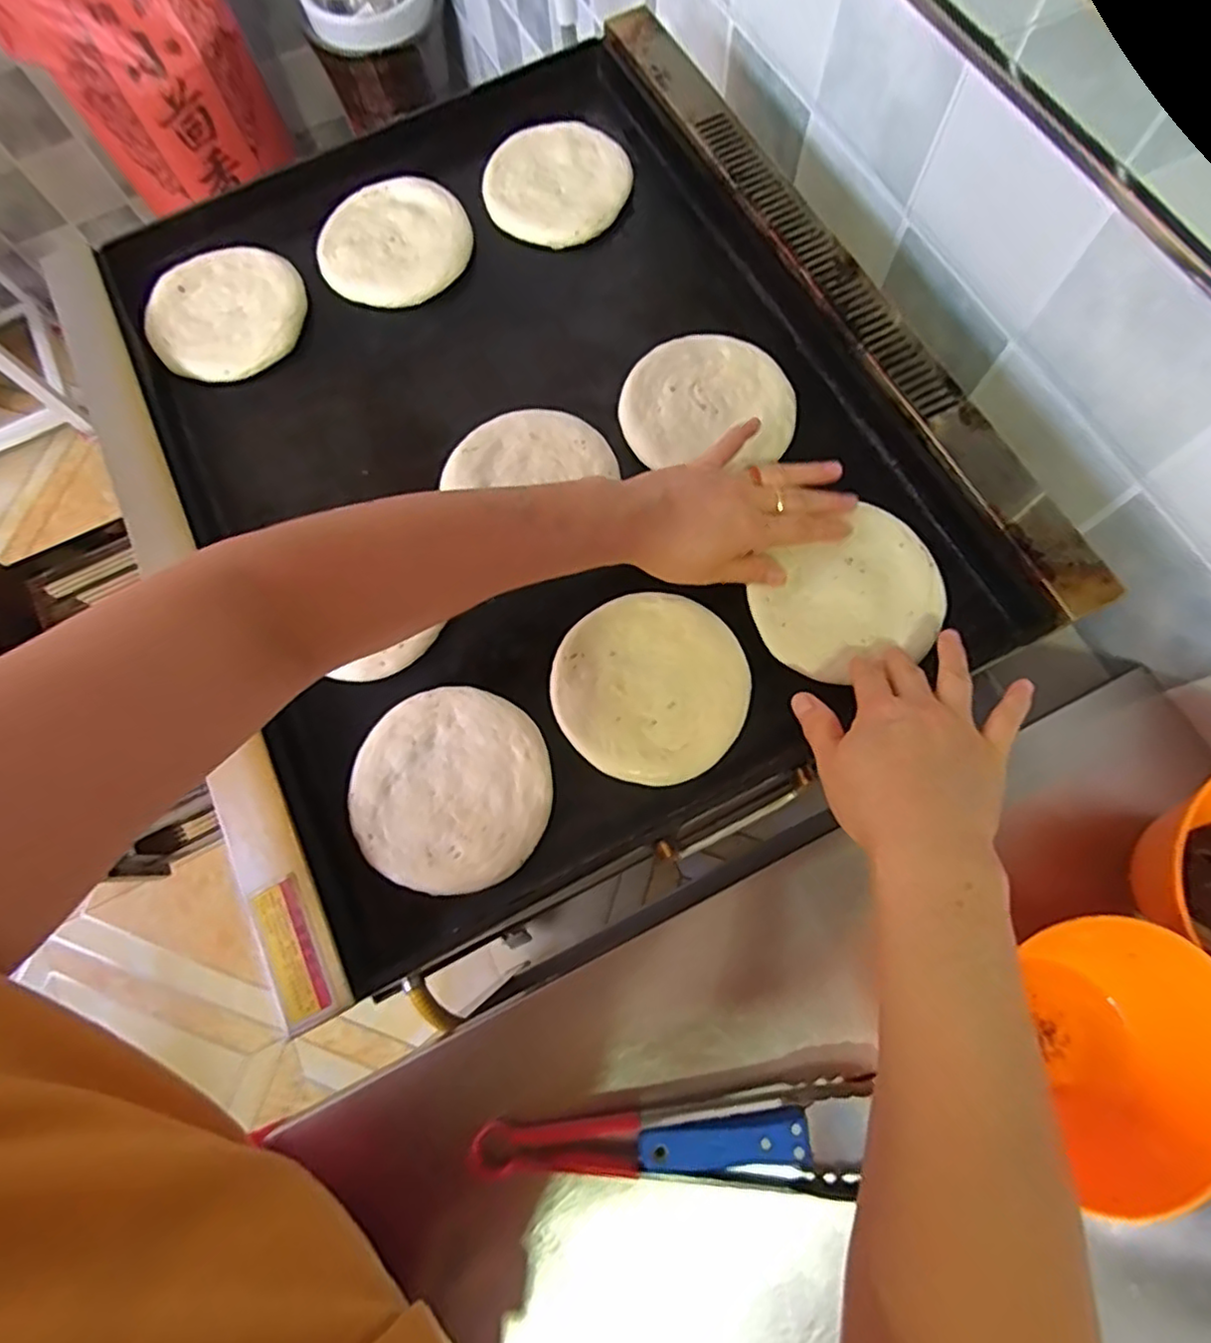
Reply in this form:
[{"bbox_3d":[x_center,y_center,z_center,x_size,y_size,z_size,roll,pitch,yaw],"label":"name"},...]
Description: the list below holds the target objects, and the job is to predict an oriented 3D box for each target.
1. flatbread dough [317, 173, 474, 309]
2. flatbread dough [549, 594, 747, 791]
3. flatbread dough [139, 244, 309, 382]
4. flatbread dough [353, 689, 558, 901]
[{"bbox_3d":[-0.179,-0.373,0.562,0.123,0.017,0.121,-1,74,3],"label":"flatbread dough"},{"bbox_3d":[0.031,0.009,0.440,0.125,0.009,0.128,-1,74,3],"label":"flatbread dough"},{"bbox_3d":[-0.317,-0.304,0.547,0.124,0.014,0.126,0,76,0],"label":"flatbread dough"},{"bbox_3d":[-0.101,0.076,0.427,0.128,0.010,0.130,-1,74,3],"label":"flatbread dough"}]

